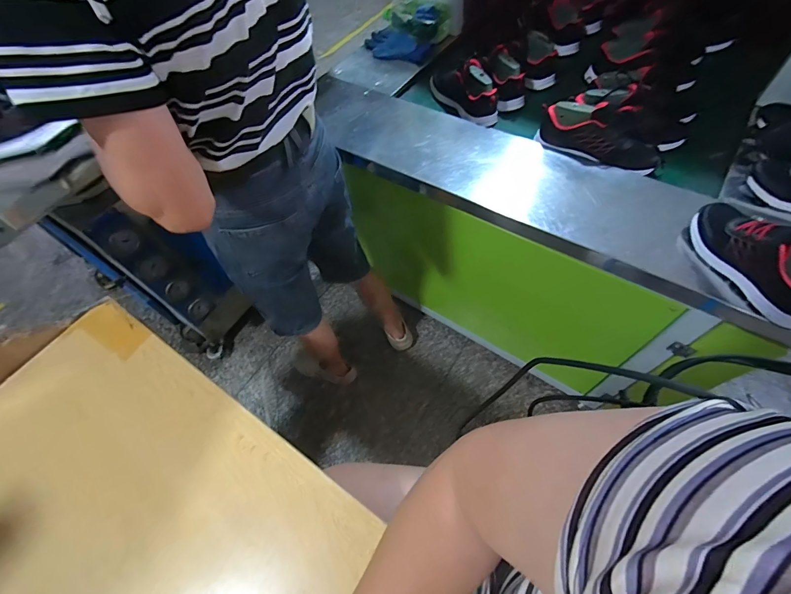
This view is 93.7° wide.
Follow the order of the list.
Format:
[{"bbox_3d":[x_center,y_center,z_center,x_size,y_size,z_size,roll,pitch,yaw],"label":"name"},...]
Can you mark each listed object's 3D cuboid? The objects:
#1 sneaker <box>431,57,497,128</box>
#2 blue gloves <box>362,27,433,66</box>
[{"bbox_3d":[0.170,-0.536,0.944,0.085,0.097,0.236,-32,61,-16],"label":"sneaker"},{"bbox_3d":[0.000,-0.765,1.130,0.216,0.033,0.118,32,64,22],"label":"blue gloves"}]

